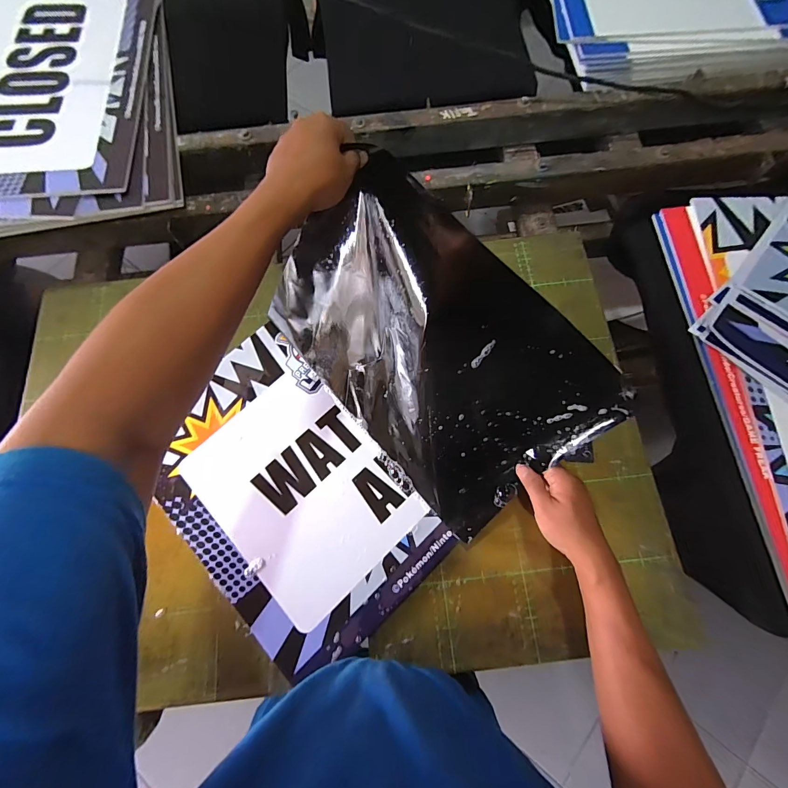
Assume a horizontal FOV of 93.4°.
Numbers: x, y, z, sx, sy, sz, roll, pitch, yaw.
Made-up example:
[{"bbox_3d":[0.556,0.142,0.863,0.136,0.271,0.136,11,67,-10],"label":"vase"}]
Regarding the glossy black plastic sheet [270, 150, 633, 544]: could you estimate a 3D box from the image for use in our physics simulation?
[{"bbox_3d":[0.026,-0.050,0.446,0.410,0.041,0.276,46,122,6],"label":"glossy black plastic sheet"}]

